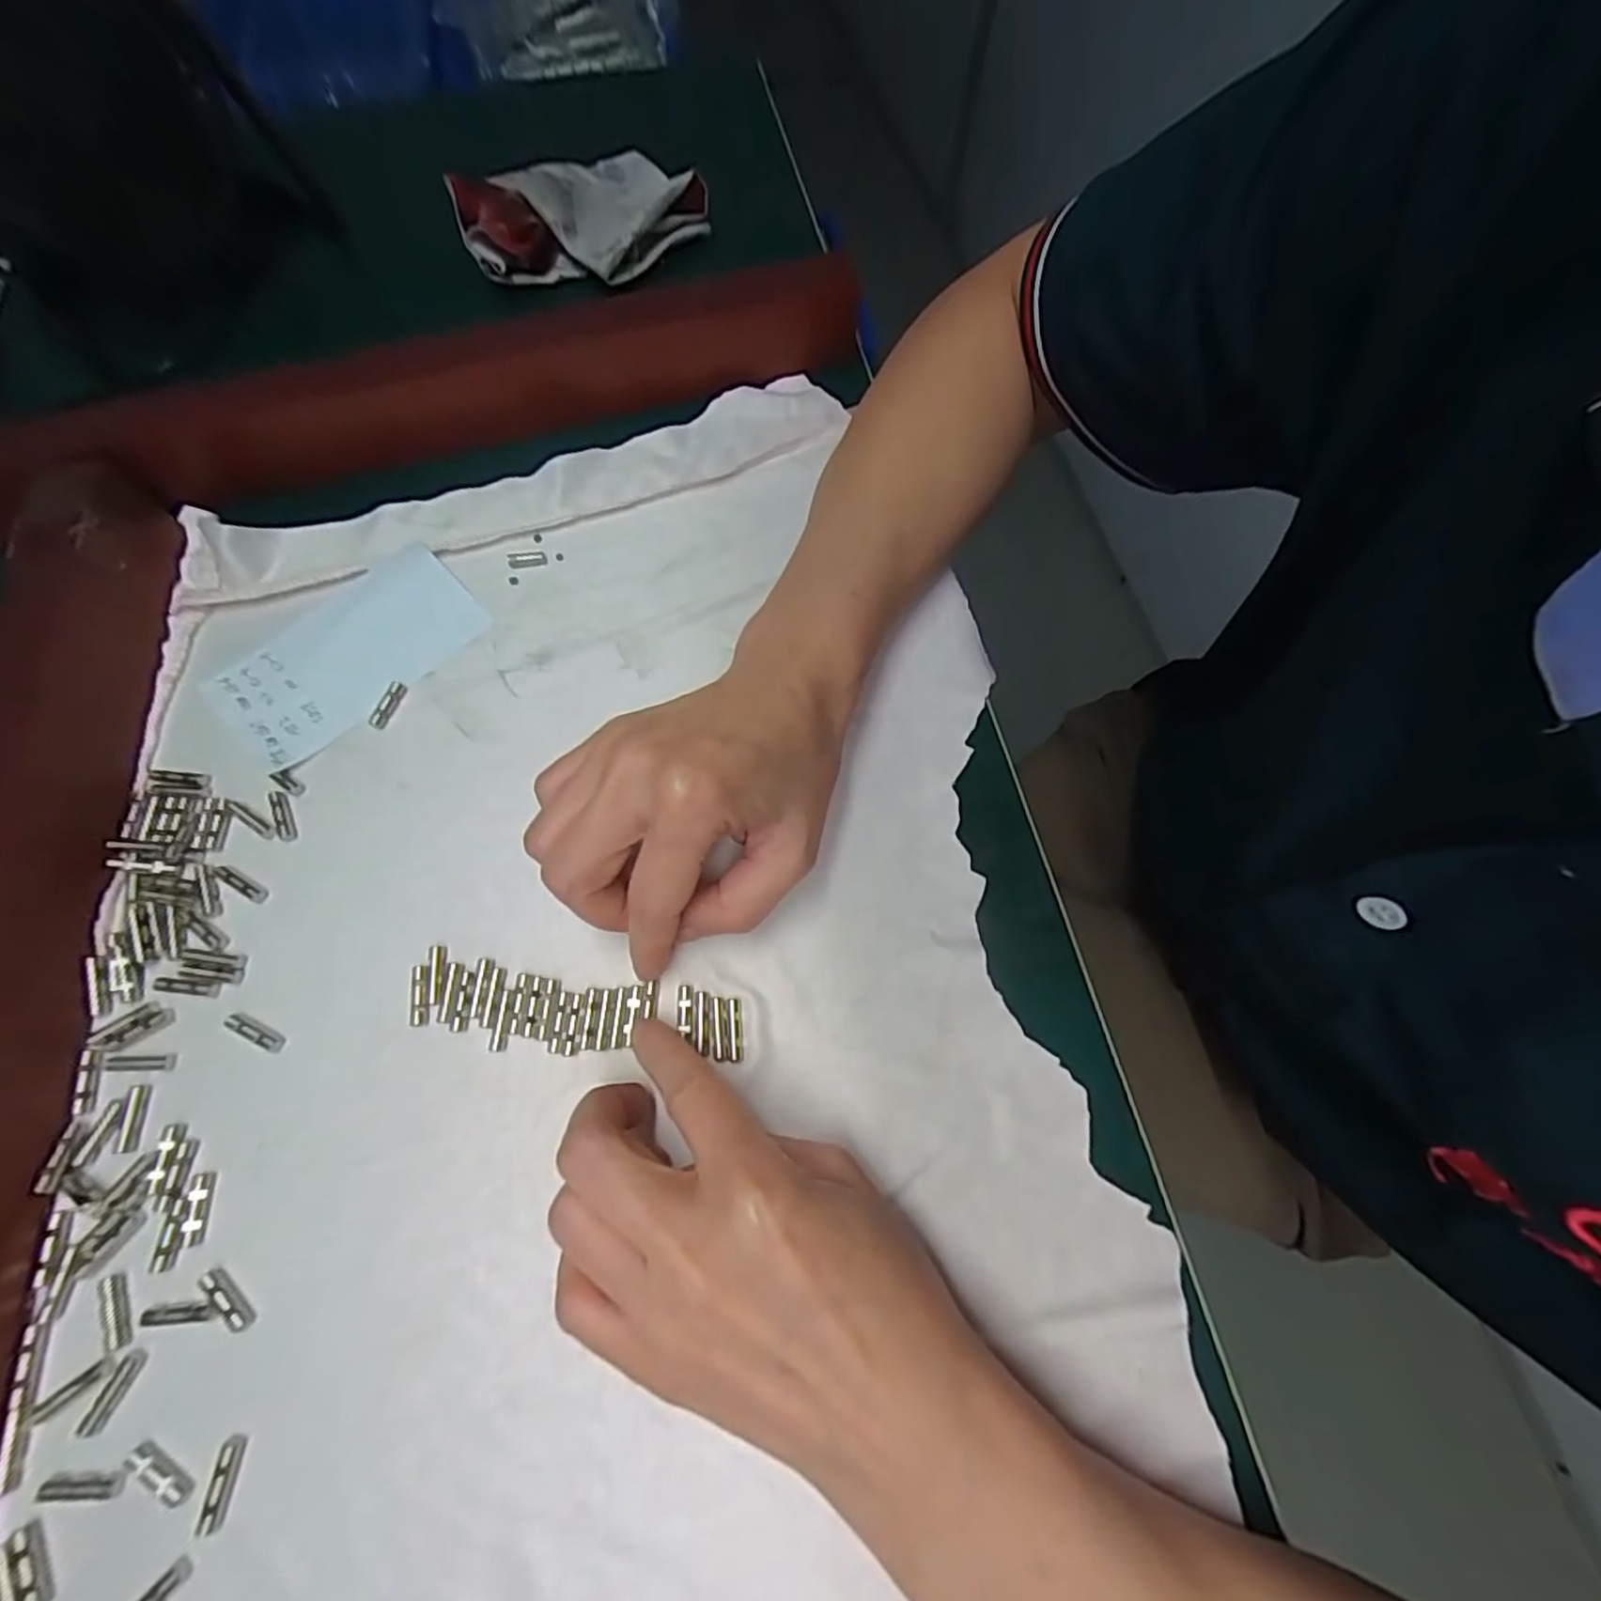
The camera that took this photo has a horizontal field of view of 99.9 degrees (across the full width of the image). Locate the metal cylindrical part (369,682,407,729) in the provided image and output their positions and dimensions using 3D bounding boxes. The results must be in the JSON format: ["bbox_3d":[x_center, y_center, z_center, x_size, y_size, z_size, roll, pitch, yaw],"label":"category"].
[{"bbox_3d":[-0.166,-0.039,0.270,0.006,0.005,0.021,20,70,5],"label":"metal cylindrical part"}]

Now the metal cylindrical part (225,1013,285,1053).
[{"bbox_3d":[-0.186,0.079,0.228,0.022,0.004,0.006,25,71,7],"label":"metal cylindrical part"}]

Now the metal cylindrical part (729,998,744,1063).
[{"bbox_3d":[-0.022,0.078,0.228,0.005,0.004,0.021,-2,69,-2],"label":"metal cylindrical part"}]

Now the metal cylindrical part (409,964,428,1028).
[{"bbox_3d":[-0.131,0.067,0.232,0.005,0.004,0.021,-7,70,-5],"label":"metal cylindrical part"}]

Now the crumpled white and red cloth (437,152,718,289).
[{"bbox_3d":[-0.117,-0.320,0.358,0.123,0.030,0.099,-19,70,-9],"label":"crumpled white and red cloth"}]

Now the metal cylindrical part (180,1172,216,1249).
[{"bbox_3d":[-0.189,0.128,0.210,0.006,0.004,0.020,-5,69,-4],"label":"metal cylindrical part"}]

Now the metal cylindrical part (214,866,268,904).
[{"bbox_3d":[-0.205,0.030,0.245,0.021,0.004,0.006,29,71,8],"label":"metal cylindrical part"}]

